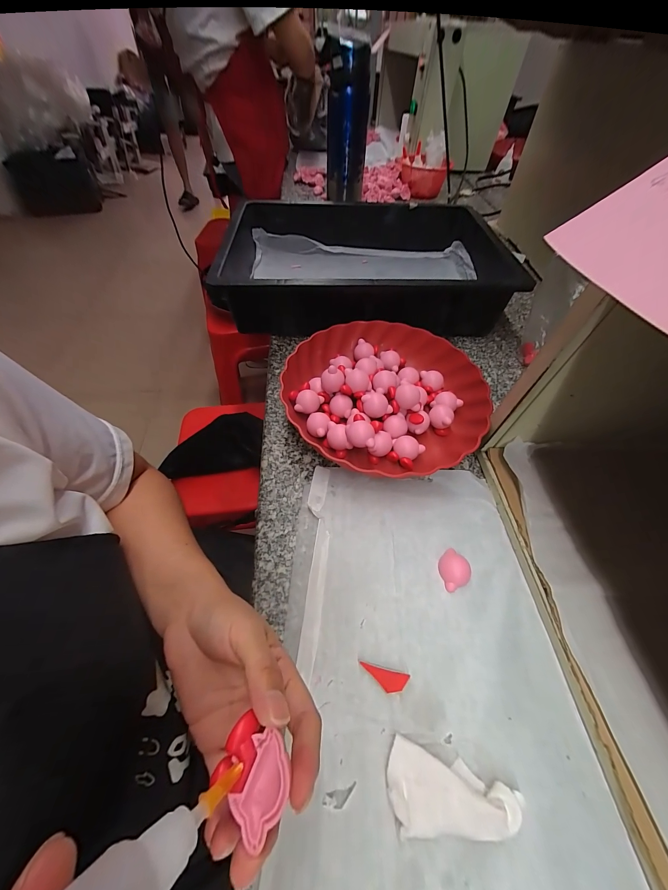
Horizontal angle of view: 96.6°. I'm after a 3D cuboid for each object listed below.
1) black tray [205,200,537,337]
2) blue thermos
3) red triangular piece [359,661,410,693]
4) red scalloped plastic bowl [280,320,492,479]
[{"bbox_3d":[0.060,-0.308,0.515,0.449,0.096,0.321,-4,56,-4],"label":"black tray"},{"bbox_3d":[0.021,-0.599,0.595,0.082,0.195,0.078,-7,62,-4],"label":"blue thermos"},{"bbox_3d":[0.038,0.180,0.229,0.036,0.005,0.014,12,56,6],"label":"red triangular piece"},{"bbox_3d":[0.065,-0.070,0.377,0.233,0.052,0.218,1,55,-1],"label":"red scalloped plastic bowl"}]

